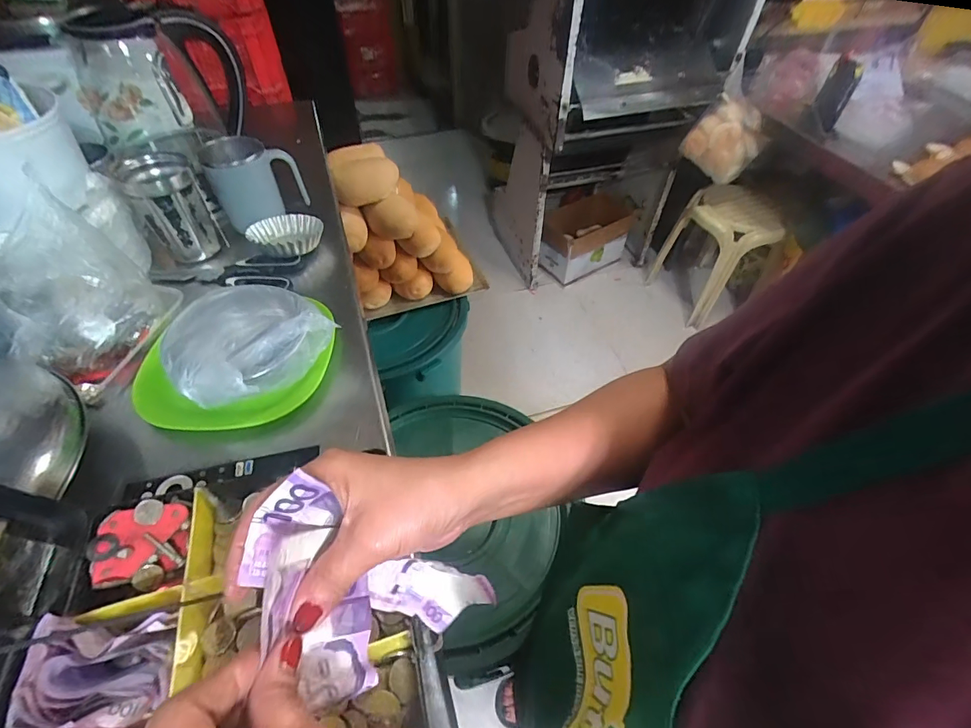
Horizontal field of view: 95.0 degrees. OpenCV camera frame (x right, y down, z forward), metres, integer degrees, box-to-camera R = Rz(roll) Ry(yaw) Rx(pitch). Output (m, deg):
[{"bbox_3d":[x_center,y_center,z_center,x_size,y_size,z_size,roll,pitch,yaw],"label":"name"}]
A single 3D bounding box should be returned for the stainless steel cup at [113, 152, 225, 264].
[{"bbox_3d":[-0.408,-0.203,0.586,0.073,0.126,0.072,-30,57,-23],"label":"stainless steel cup"}]

